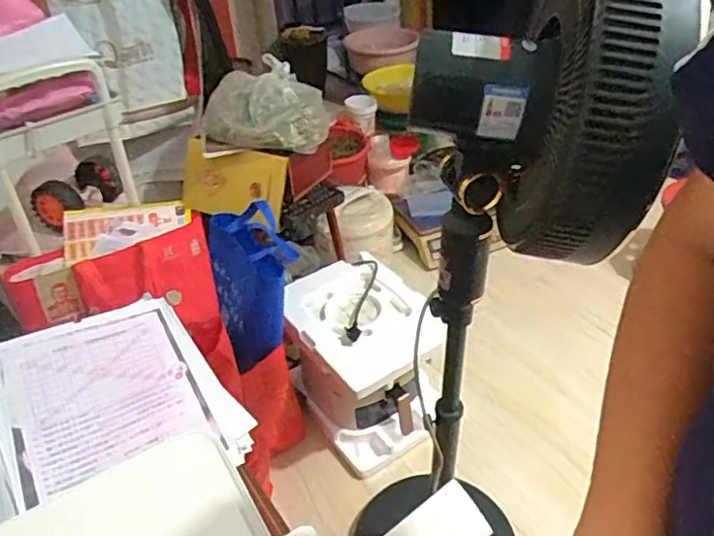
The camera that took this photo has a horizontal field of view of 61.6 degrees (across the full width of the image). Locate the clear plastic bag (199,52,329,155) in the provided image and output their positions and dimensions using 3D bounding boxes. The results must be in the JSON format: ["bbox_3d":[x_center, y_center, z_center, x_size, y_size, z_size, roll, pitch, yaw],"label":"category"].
[{"bbox_3d":[-0.220,-0.388,1.457,0.297,0.129,0.201,10,40,16],"label":"clear plastic bag"}]

